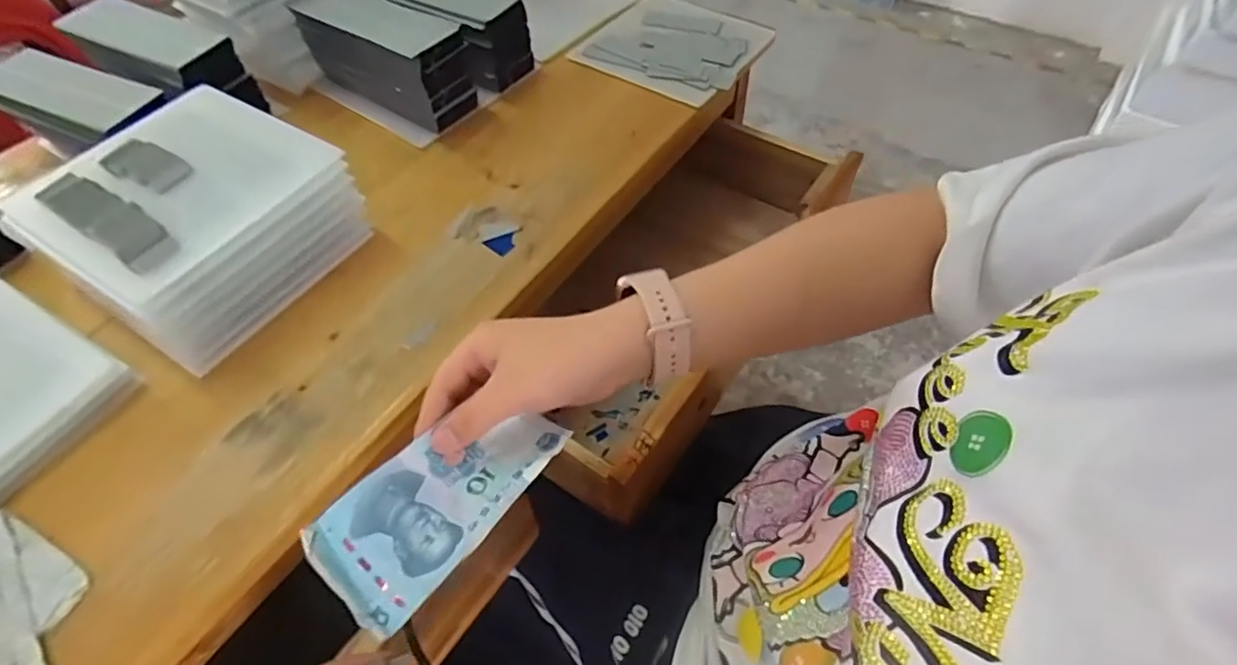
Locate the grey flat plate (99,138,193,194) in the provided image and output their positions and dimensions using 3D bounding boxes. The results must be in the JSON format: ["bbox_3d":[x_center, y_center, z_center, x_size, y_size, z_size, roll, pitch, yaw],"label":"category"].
[{"bbox_3d":[-0.320,-0.113,0.411,0.061,0.006,0.031,22,57,16],"label":"grey flat plate"}]

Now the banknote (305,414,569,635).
[{"bbox_3d":[-0.092,0.083,0.319,0.066,0.021,0.129,32,61,21],"label":"banknote"}]

